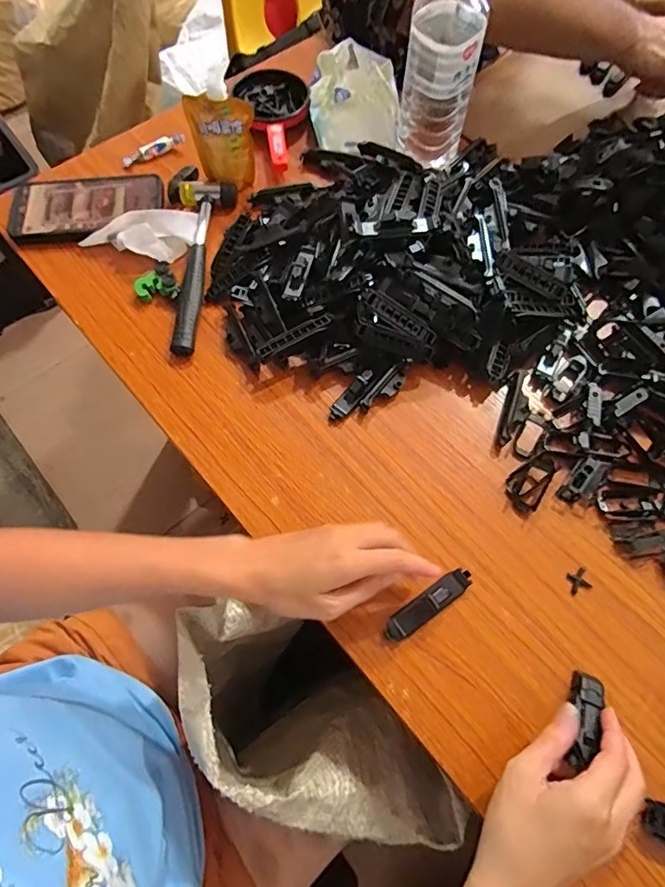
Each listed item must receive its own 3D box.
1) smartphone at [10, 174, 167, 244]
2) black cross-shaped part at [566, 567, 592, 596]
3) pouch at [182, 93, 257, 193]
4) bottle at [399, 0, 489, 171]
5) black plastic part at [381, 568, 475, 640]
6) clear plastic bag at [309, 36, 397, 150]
[{"bbox_3d":[-0.268,-0.256,0.557,0.160,0.015,0.082,-5,67,-3],"label":"smartphone"},{"bbox_3d":[0.200,0.112,0.413,0.019,0.004,0.017,-19,69,-7],"label":"black cross-shaped part"},{"bbox_3d":[-0.117,-0.322,0.547,0.067,0.083,0.034,0,66,-1],"label":"pouch"},{"bbox_3d":[0.107,-0.369,0.501,0.070,0.195,0.067,8,66,2],"label":"bottle"},{"bbox_3d":[0.075,0.125,0.396,0.080,0.018,0.020,-33,71,-12],"label":"black plastic part"},{"bbox_3d":[0.025,-0.406,0.588,0.100,0.048,0.130,2,66,0],"label":"clear plastic bag"}]

